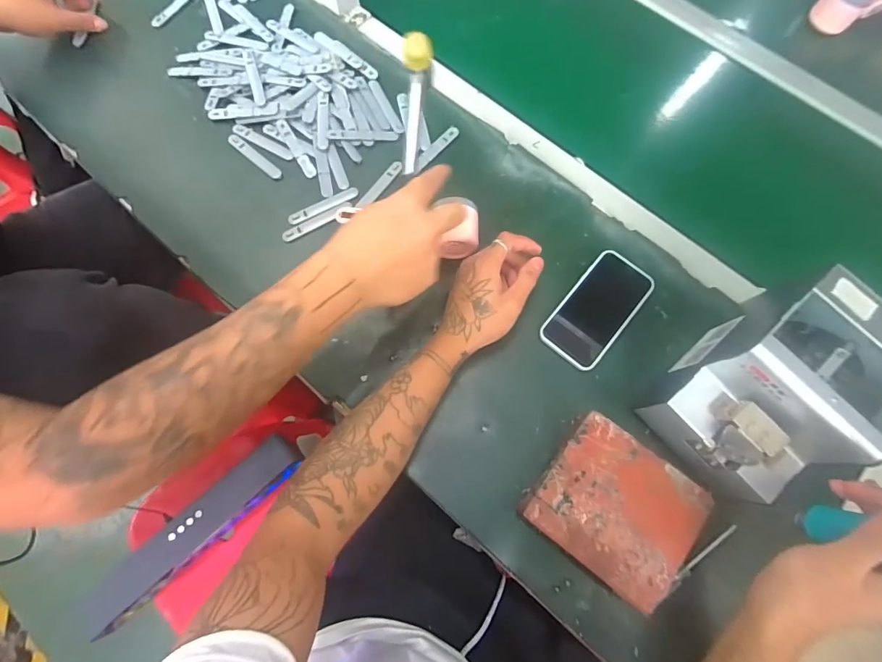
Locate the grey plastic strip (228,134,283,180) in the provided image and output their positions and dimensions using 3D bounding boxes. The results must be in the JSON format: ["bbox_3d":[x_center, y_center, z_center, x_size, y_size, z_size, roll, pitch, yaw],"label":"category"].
[{"bbox_3d":[-0.248,-0.232,0.566,0.094,0.004,0.014,40,78,9],"label":"grey plastic strip"}]

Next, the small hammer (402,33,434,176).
[{"bbox_3d":[-0.024,-0.205,0.391,0.025,0.023,0.113,5,105,0],"label":"small hammer"}]

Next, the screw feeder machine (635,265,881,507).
[{"bbox_3d":[0.323,0.058,0.414,0.181,0.147,0.132,-39,78,-11],"label":"screw feeder machine"}]

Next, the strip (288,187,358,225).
[{"bbox_3d":[-0.150,-0.161,0.547,0.093,0.004,0.015,-27,85,-9],"label":"strip"}]

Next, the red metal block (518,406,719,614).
[{"bbox_3d":[0.177,0.178,0.434,0.150,0.040,0.128,36,77,8],"label":"red metal block"}]

